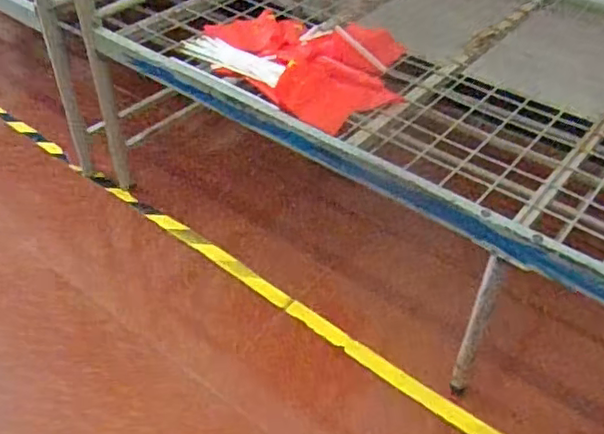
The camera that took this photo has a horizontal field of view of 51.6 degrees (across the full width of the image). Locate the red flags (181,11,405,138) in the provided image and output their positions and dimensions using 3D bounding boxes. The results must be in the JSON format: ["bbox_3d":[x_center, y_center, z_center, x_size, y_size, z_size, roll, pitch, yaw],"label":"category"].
[{"bbox_3d":[0.011,-0.347,1.247,0.363,0.073,0.444,-31,52,-30],"label":"red flags"}]

